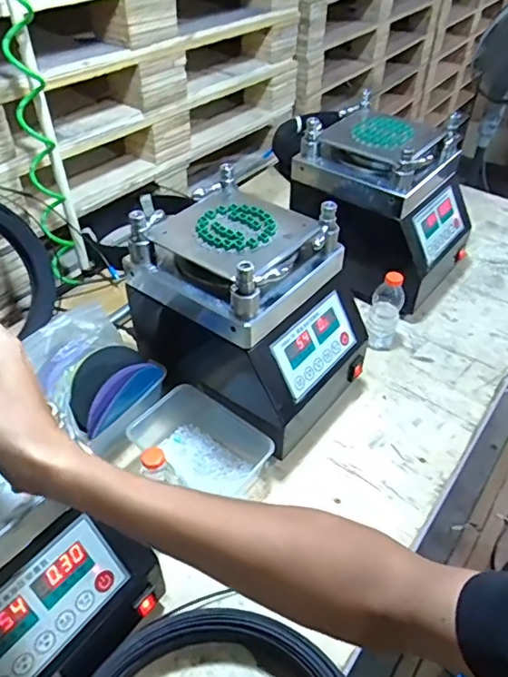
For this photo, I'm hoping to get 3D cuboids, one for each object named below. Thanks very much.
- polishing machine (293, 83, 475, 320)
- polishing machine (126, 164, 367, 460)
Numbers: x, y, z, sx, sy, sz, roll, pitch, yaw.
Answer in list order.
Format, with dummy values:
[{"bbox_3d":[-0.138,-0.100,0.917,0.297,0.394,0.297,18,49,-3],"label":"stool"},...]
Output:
[{"bbox_3d":[0.239,-0.238,0.983,0.264,0.285,0.215,34,52,29],"label":"polishing machine"},{"bbox_3d":[-0.005,-0.032,0.763,0.276,0.268,0.205,30,51,26],"label":"polishing machine"}]

